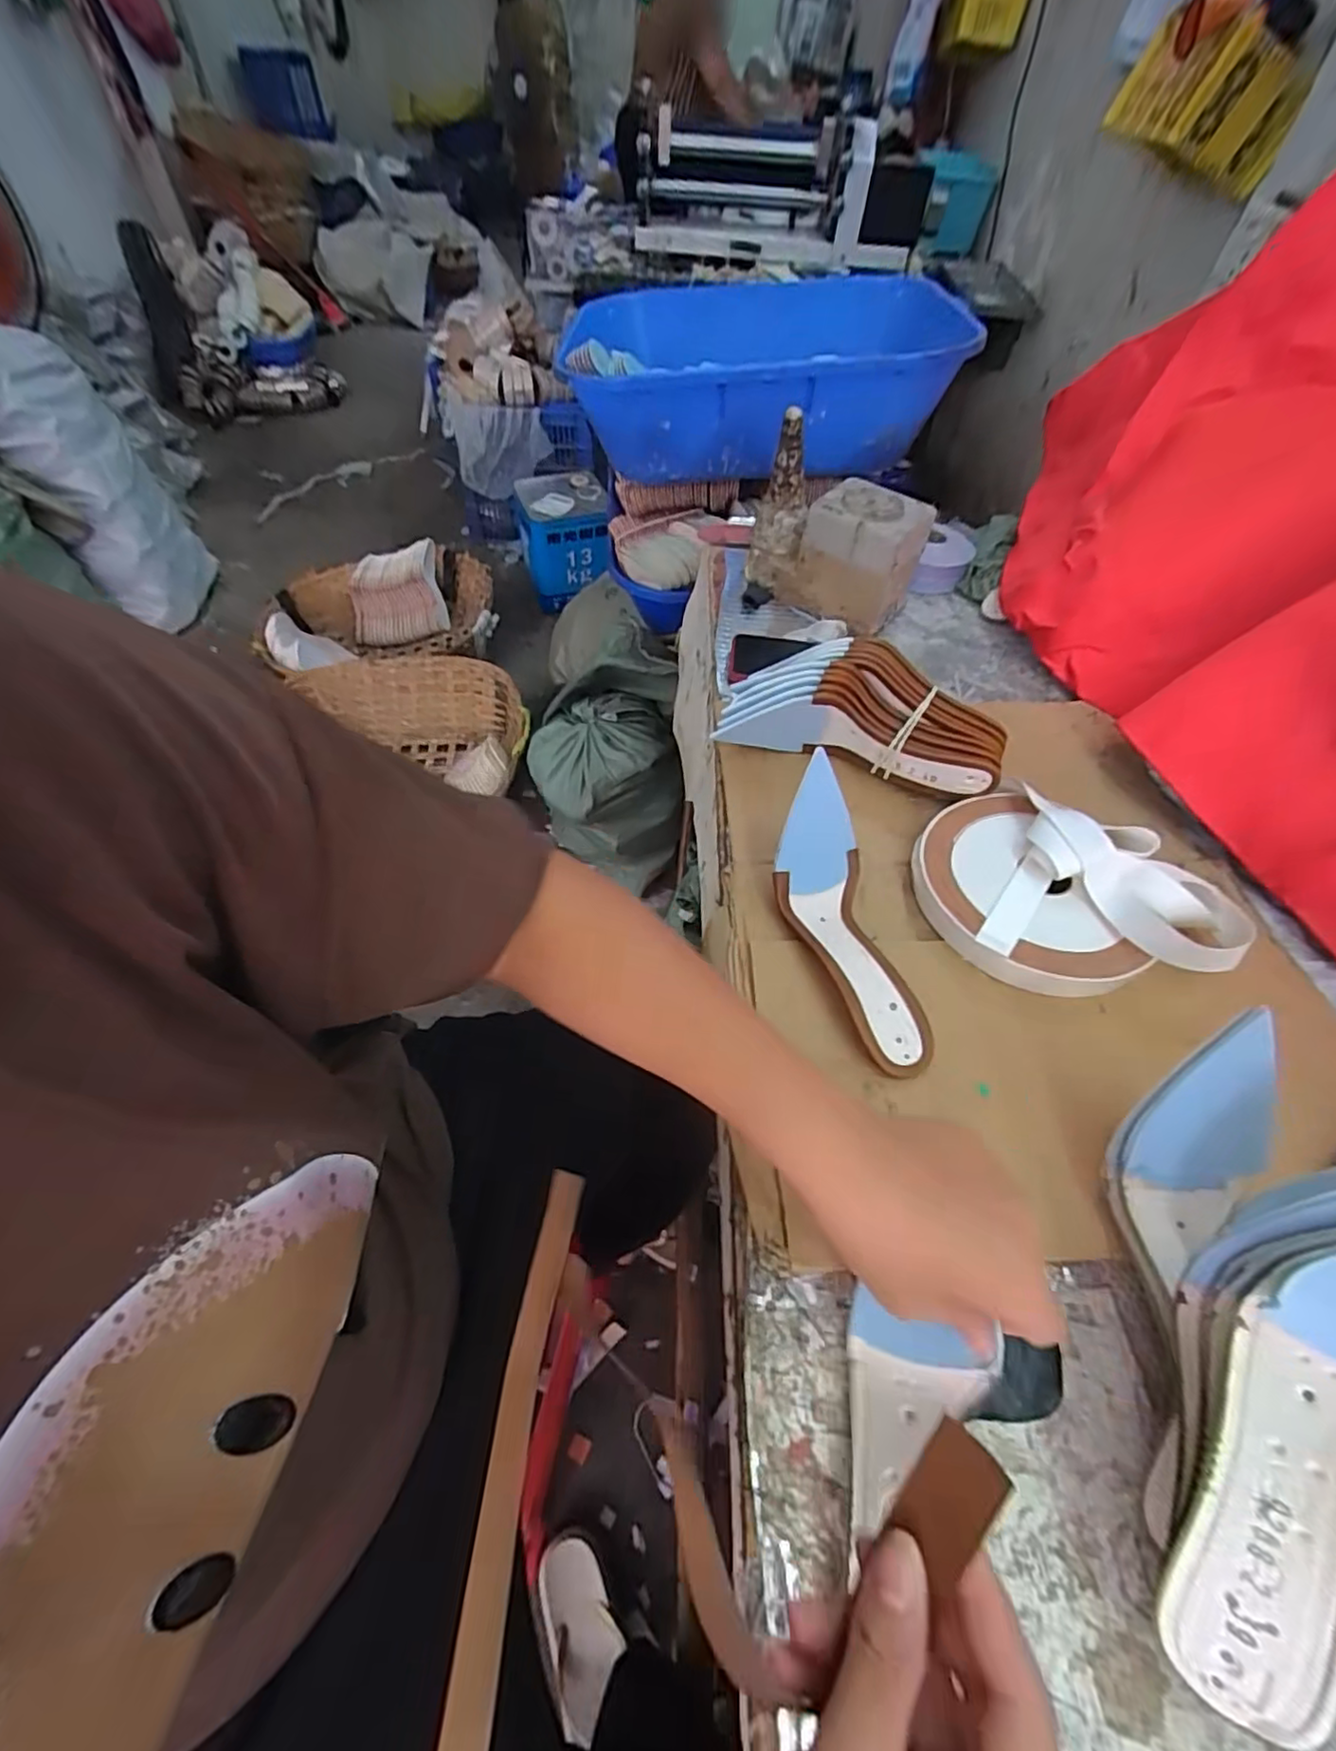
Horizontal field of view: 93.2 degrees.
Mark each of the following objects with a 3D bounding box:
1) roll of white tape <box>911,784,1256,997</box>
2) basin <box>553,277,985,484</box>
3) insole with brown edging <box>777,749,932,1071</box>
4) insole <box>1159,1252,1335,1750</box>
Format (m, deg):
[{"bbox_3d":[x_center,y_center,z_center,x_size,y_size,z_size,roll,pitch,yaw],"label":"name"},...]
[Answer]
[{"bbox_3d":[0.307,0.013,0.487,0.218,0.053,0.170,37,60,22],"label":"roll of white tape"},{"bbox_3d":[0.128,-0.822,1.025,0.578,0.176,0.569,8,54,3],"label":"basin"},{"bbox_3d":[0.129,0.026,0.467,0.070,0.070,0.233,-9,54,-9],"label":"insole with brown edging"},{"bbox_3d":[0.269,0.232,0.259,0.067,0.039,0.230,30,92,21],"label":"insole"}]

